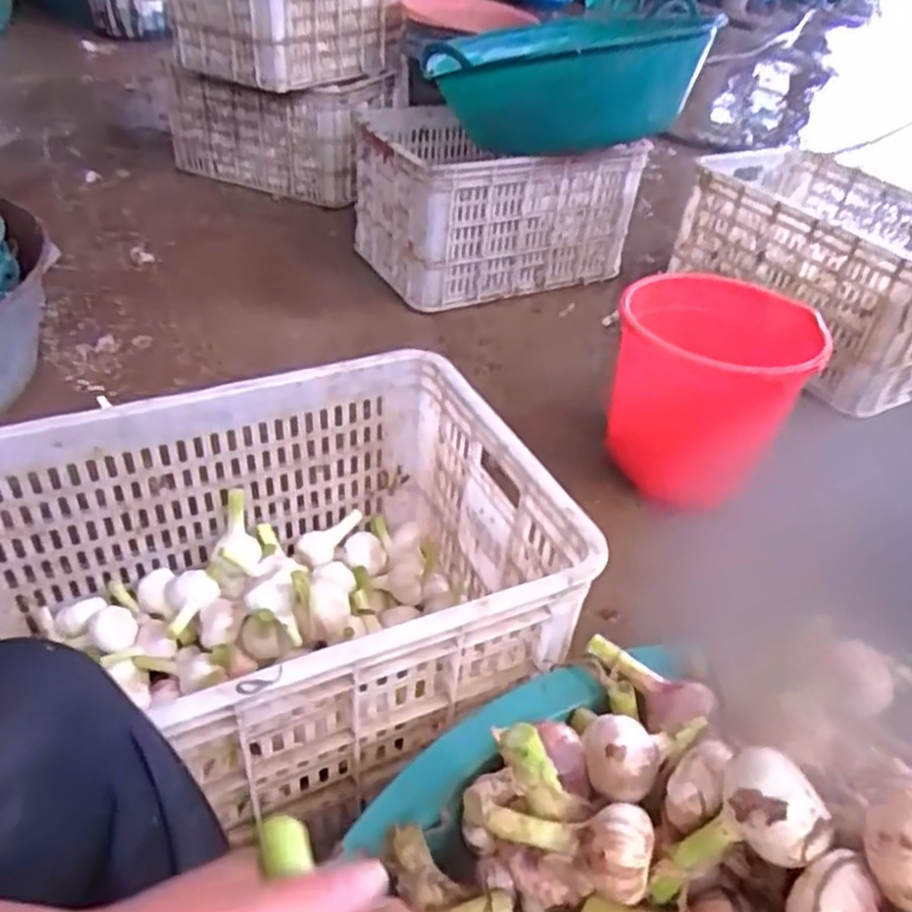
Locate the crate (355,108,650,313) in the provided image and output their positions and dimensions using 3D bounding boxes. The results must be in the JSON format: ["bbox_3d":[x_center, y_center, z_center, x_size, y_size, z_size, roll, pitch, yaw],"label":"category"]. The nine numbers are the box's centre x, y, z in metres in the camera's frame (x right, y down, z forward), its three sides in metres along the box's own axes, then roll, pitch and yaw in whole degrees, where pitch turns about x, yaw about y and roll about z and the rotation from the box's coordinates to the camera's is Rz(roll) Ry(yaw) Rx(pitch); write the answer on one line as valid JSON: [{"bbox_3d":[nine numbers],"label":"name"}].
[{"bbox_3d":[0.057,-0.571,1.651,0.501,0.301,0.450,-17,44,-24],"label":"crate"}]

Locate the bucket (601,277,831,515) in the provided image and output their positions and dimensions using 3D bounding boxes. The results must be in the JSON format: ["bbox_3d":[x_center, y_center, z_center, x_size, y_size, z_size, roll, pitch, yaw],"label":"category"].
[{"bbox_3d":[0.357,-0.100,1.088,0.251,0.249,0.248,3,40,-3],"label":"bucket"}]

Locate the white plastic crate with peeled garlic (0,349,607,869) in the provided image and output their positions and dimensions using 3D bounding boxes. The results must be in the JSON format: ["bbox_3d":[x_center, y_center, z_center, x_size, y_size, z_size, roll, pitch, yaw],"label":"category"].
[{"bbox_3d":[-0.195,0.134,0.684,0.531,0.238,0.354,-14,43,-21],"label":"white plastic crate with peeled garlic"}]

